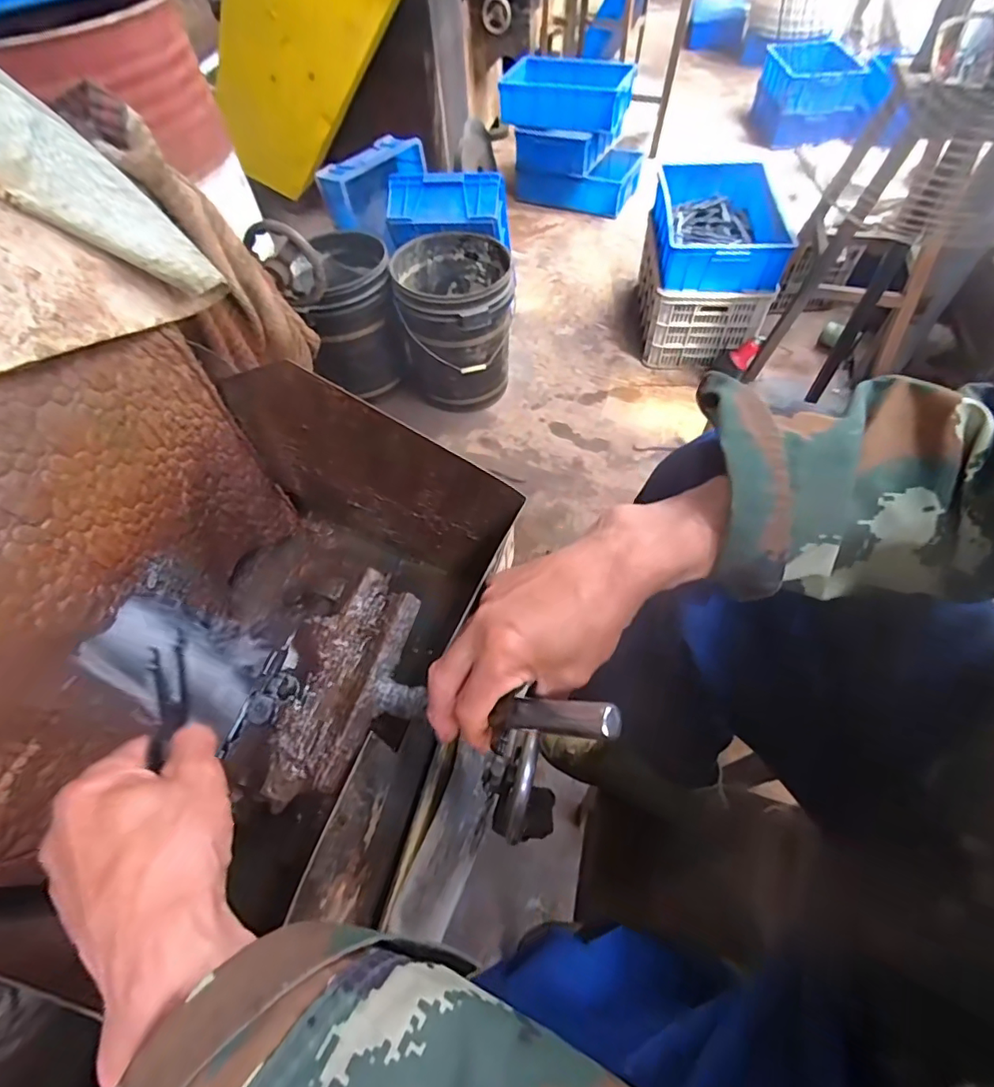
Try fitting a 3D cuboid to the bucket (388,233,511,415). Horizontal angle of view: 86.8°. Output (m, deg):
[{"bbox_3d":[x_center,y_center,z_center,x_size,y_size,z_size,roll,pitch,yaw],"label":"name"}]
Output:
[{"bbox_3d":[-0.132,-0.702,1.707,0.338,0.408,0.367,-1,56,2],"label":"bucket"}]

